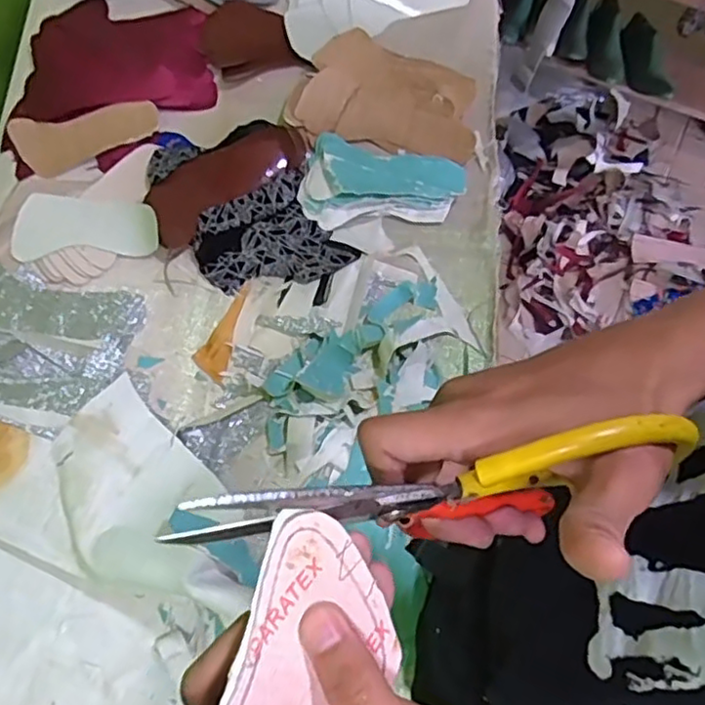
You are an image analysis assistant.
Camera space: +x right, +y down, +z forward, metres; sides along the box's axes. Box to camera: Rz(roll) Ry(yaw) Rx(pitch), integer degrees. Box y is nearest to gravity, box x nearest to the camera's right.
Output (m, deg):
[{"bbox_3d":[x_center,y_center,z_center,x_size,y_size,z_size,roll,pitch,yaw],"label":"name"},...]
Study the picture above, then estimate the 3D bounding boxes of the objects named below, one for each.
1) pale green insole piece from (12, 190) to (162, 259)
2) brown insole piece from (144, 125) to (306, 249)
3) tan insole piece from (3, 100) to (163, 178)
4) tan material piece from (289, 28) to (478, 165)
[{"bbox_3d":[-0.296,-0.140,0.714,0.155,0.012,0.067,-2,102,-3],"label":"pale green insole piece"},{"bbox_3d":[-0.146,-0.201,0.737,0.193,0.029,0.066,-38,77,-13],"label":"brown insole piece"},{"bbox_3d":[-0.315,-0.254,0.765,0.169,0.010,0.066,-10,88,-2],"label":"tan insole piece"},{"bbox_3d":[0.042,-0.315,0.793,0.227,0.062,0.117,10,72,2],"label":"tan material piece"}]

